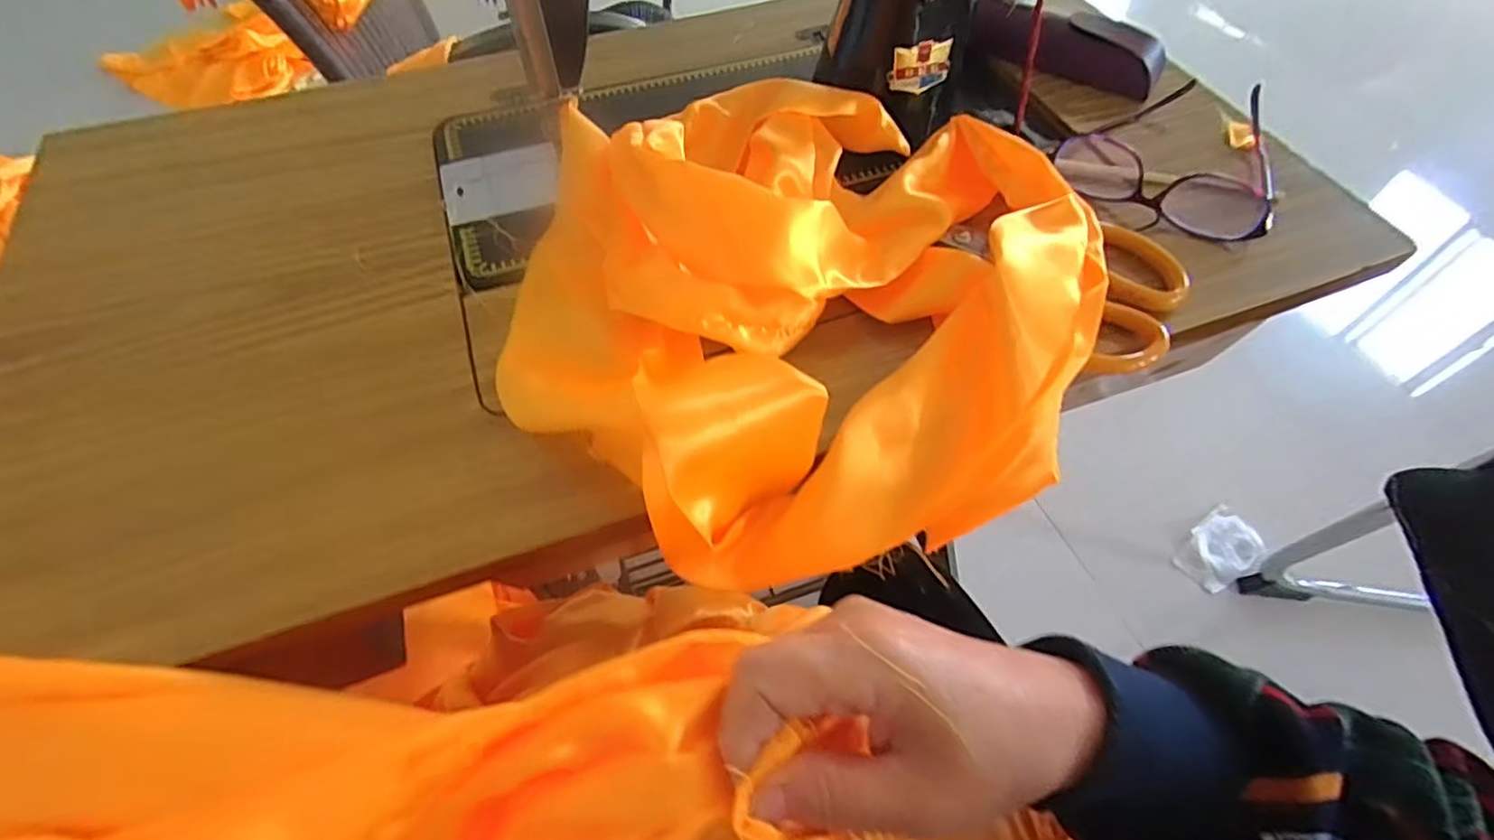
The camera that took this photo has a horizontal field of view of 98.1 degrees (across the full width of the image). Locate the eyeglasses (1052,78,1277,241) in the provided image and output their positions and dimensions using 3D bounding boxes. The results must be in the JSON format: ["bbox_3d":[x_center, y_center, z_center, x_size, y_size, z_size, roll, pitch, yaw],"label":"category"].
[{"bbox_3d":[0.281,-0.182,0.430,0.123,0.029,0.140,23,60,14],"label":"eyeglasses"}]

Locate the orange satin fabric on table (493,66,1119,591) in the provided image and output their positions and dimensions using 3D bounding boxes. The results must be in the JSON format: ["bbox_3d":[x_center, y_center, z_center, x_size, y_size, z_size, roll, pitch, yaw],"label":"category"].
[{"bbox_3d":[0.024,-0.075,0.364,0.304,0.109,0.284,-11,58,-7],"label":"orange satin fabric on table"}]

